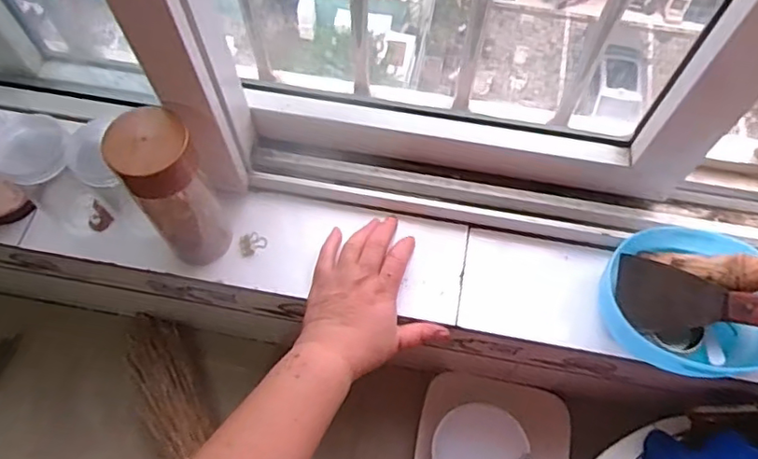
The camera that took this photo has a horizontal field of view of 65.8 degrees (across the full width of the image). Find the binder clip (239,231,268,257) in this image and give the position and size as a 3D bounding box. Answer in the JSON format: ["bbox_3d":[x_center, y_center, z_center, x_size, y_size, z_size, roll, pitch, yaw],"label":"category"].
[{"bbox_3d":[-0.128,0.014,0.592,0.028,0.009,0.020,-28,69,-12],"label":"binder clip"}]

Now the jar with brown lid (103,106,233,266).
[{"bbox_3d":[-0.176,-0.033,0.518,0.059,0.180,0.070,-25,68,-11],"label":"jar with brown lid"}]

